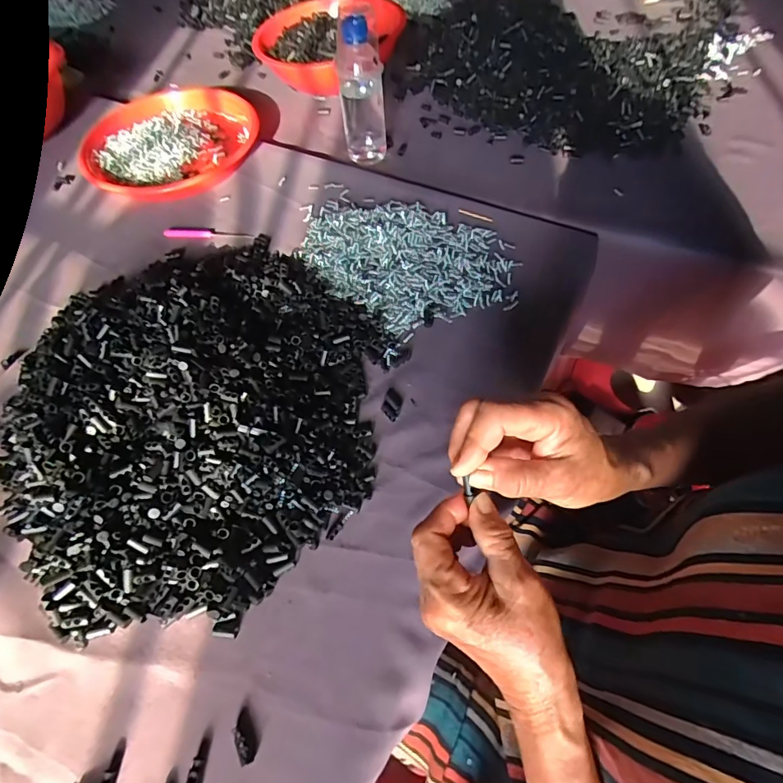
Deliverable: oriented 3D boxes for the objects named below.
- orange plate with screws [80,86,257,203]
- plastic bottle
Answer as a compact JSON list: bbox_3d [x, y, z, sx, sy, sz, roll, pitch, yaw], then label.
[{"bbox_3d":[-0.326,-0.363,0.677,0.241,0.040,0.236,-2,58,2],"label":"orange plate with screws"},{"bbox_3d":[-0.040,-0.404,0.618,0.057,0.160,0.063,-4,58,1],"label":"plastic bottle"}]

